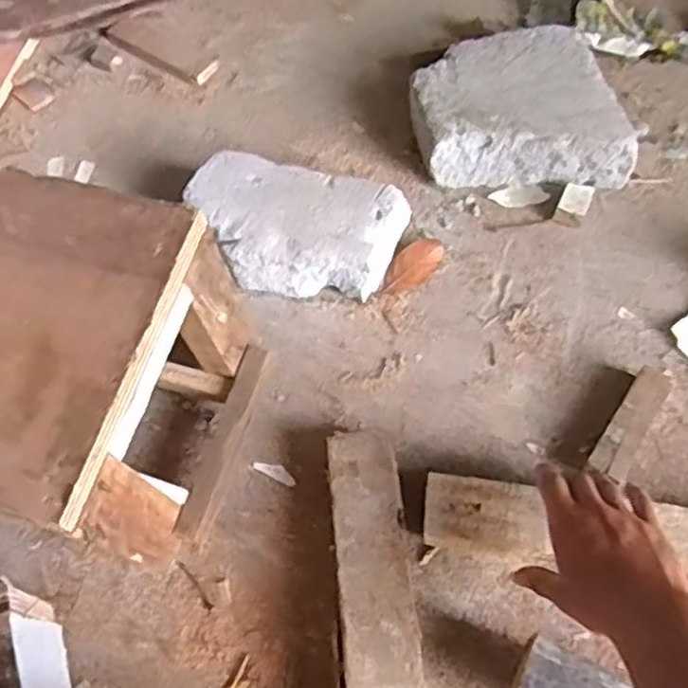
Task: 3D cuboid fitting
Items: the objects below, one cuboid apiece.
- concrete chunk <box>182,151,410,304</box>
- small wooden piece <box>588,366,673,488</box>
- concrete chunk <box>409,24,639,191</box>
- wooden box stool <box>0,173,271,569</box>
[{"bbox_3d":[-0.048,-0.114,0.726,0.207,0.072,0.115,9,64,6],"label":"concrete chunk"},{"bbox_3d":[0.252,0.072,0.640,0.032,0.027,0.112,31,69,16],"label":"small wooden piece"},{"bbox_3d":[0.183,-0.255,0.781,0.210,0.070,0.181,-4,64,0],"label":"concrete chunk"},{"bbox_3d":[-0.273,0.011,0.557,0.335,0.187,0.227,15,65,9],"label":"wooden box stool"}]

